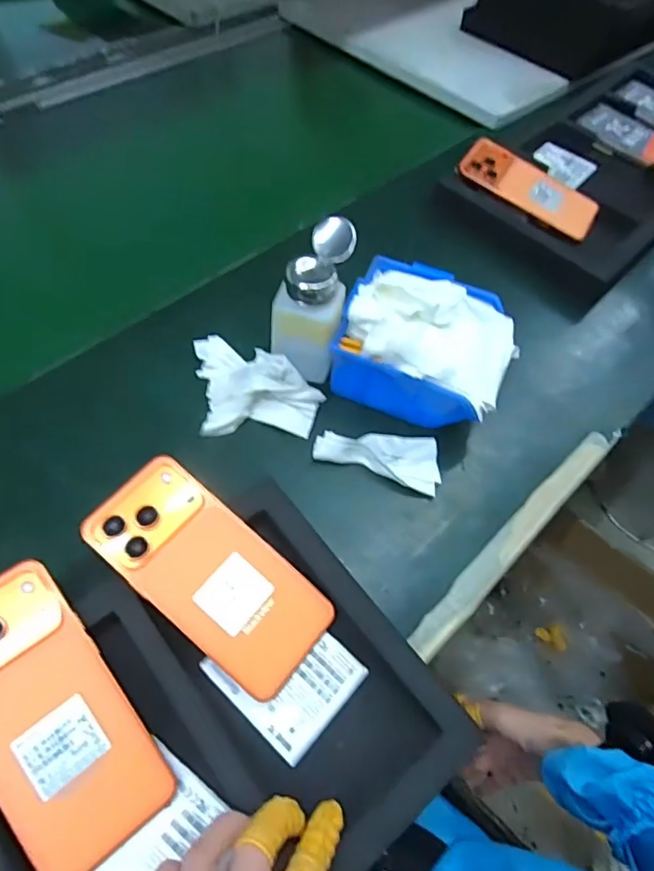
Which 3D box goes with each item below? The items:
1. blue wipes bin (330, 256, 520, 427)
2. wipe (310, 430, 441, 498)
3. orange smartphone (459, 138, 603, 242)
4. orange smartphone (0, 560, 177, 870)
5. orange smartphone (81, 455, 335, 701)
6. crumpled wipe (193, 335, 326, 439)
[{"bbox_3d":[0.087,-0.084,0.453,0.141,0.091,0.116,24,59,12],"label":"blue wipes bin"},{"bbox_3d":[0.044,0.014,0.448,0.104,0.028,0.048,14,57,5],"label":"wipe"},{"bbox_3d":[0.234,-0.286,0.614,0.162,0.012,0.088,37,62,7],"label":"orange smartphone"},{"bbox_3d":[-0.159,0.157,0.304,0.074,0.009,0.165,-33,79,-22],"label":"orange smartphone"},{"bbox_3d":[-0.076,0.090,0.352,0.165,0.009,0.077,41,62,4],"label":"orange smartphone"},{"bbox_3d":[-0.060,-0.050,0.462,0.105,0.022,0.103,0,57,-4],"label":"crumpled wipe"}]

